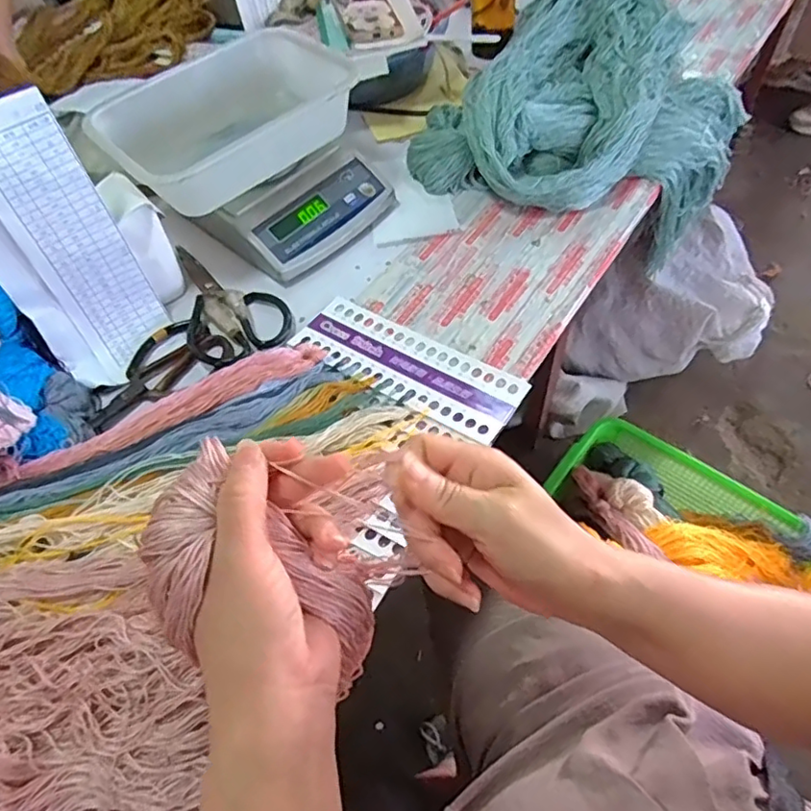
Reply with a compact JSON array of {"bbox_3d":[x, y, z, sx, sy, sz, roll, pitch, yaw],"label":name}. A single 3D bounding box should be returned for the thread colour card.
[{"bbox_3d":[0.001,-0.043,0.602,0.237,0.005,0.085,28,59,22],"label":"thread colour card"}]

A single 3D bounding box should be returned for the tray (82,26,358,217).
[{"bbox_3d":[-0.204,-0.333,0.712,0.286,0.093,0.197,-33,61,-16],"label":"tray"}]

